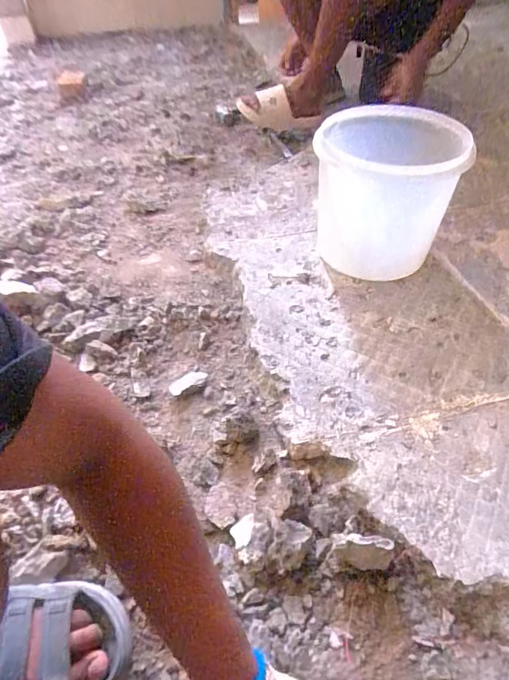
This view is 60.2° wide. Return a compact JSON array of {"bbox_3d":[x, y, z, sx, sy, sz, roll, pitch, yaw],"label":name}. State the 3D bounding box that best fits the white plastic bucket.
[{"bbox_3d":[0.237,-0.274,0.837,0.236,0.233,0.237,7,46,8],"label":"white plastic bucket"}]

